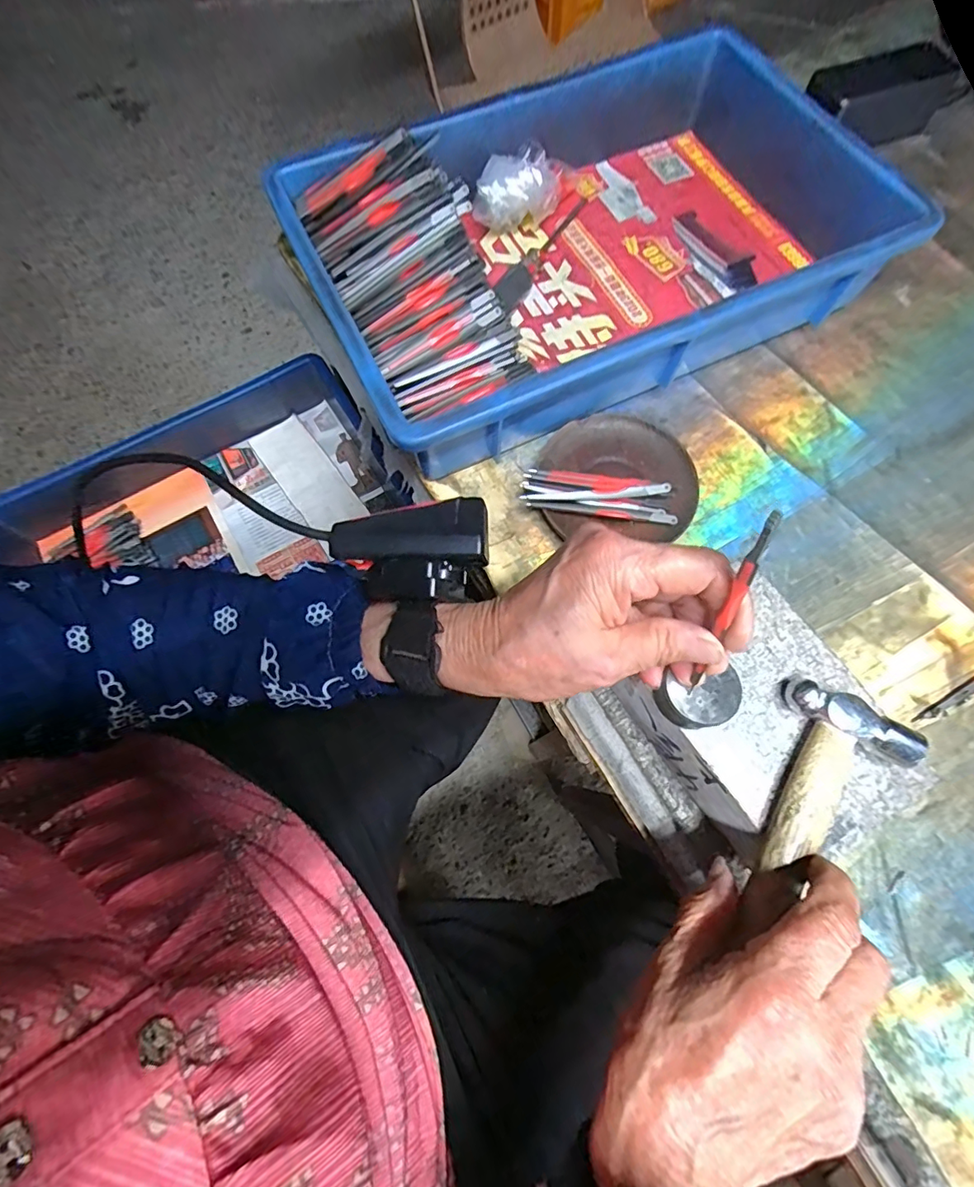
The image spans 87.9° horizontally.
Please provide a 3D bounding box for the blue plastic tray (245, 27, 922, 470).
[{"bbox_3d":[0.075,-0.286,0.404,0.422,0.090,0.283,-25,72,-8],"label":"blue plastic tray"}]

